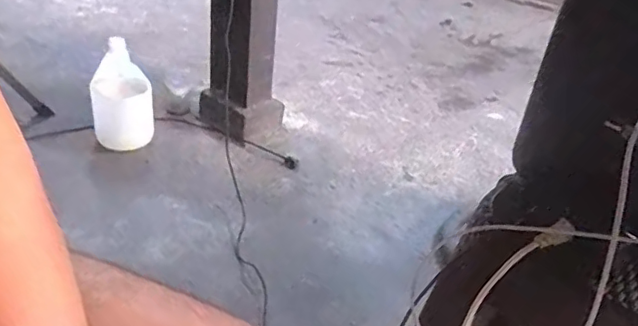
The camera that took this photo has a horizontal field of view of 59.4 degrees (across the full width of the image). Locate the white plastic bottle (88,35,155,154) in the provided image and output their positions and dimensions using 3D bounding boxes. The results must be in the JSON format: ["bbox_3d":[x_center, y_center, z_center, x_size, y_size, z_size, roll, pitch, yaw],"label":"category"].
[{"bbox_3d":[-0.546,-0.181,1.543,0.160,0.289,0.128,-4,35,-17],"label":"white plastic bottle"}]

